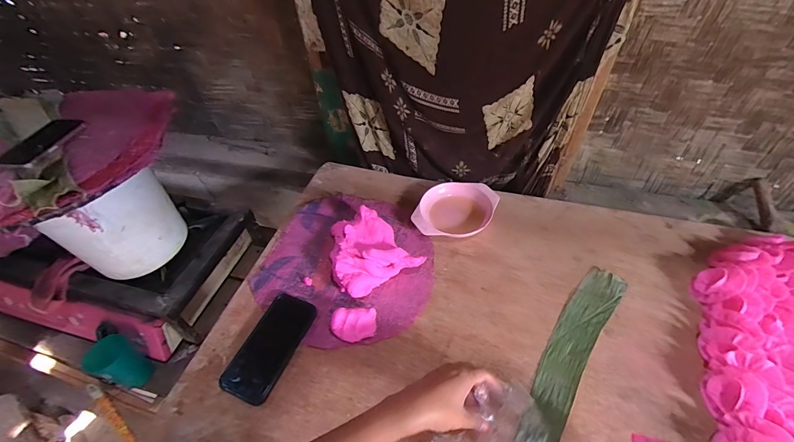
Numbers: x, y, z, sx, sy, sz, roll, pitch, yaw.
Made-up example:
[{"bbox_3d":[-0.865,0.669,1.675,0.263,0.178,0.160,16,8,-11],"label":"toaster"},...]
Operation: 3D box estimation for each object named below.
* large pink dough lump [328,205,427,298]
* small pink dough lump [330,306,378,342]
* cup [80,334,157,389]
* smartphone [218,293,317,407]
[{"bbox_3d":[-0.058,0.051,0.677,0.152,0.059,0.170,-22,50,-17],"label":"large pink dough lump"},{"bbox_3d":[-0.070,0.168,0.580,0.074,0.036,0.048,-9,47,-6],"label":"small pink dough lump"},{"bbox_3d":[-0.577,0.299,0.743,0.071,0.127,0.073,-2,48,3],"label":"cup"},{"bbox_3d":[-0.203,0.199,0.575,0.081,0.010,0.168,15,50,16],"label":"smartphone"}]

